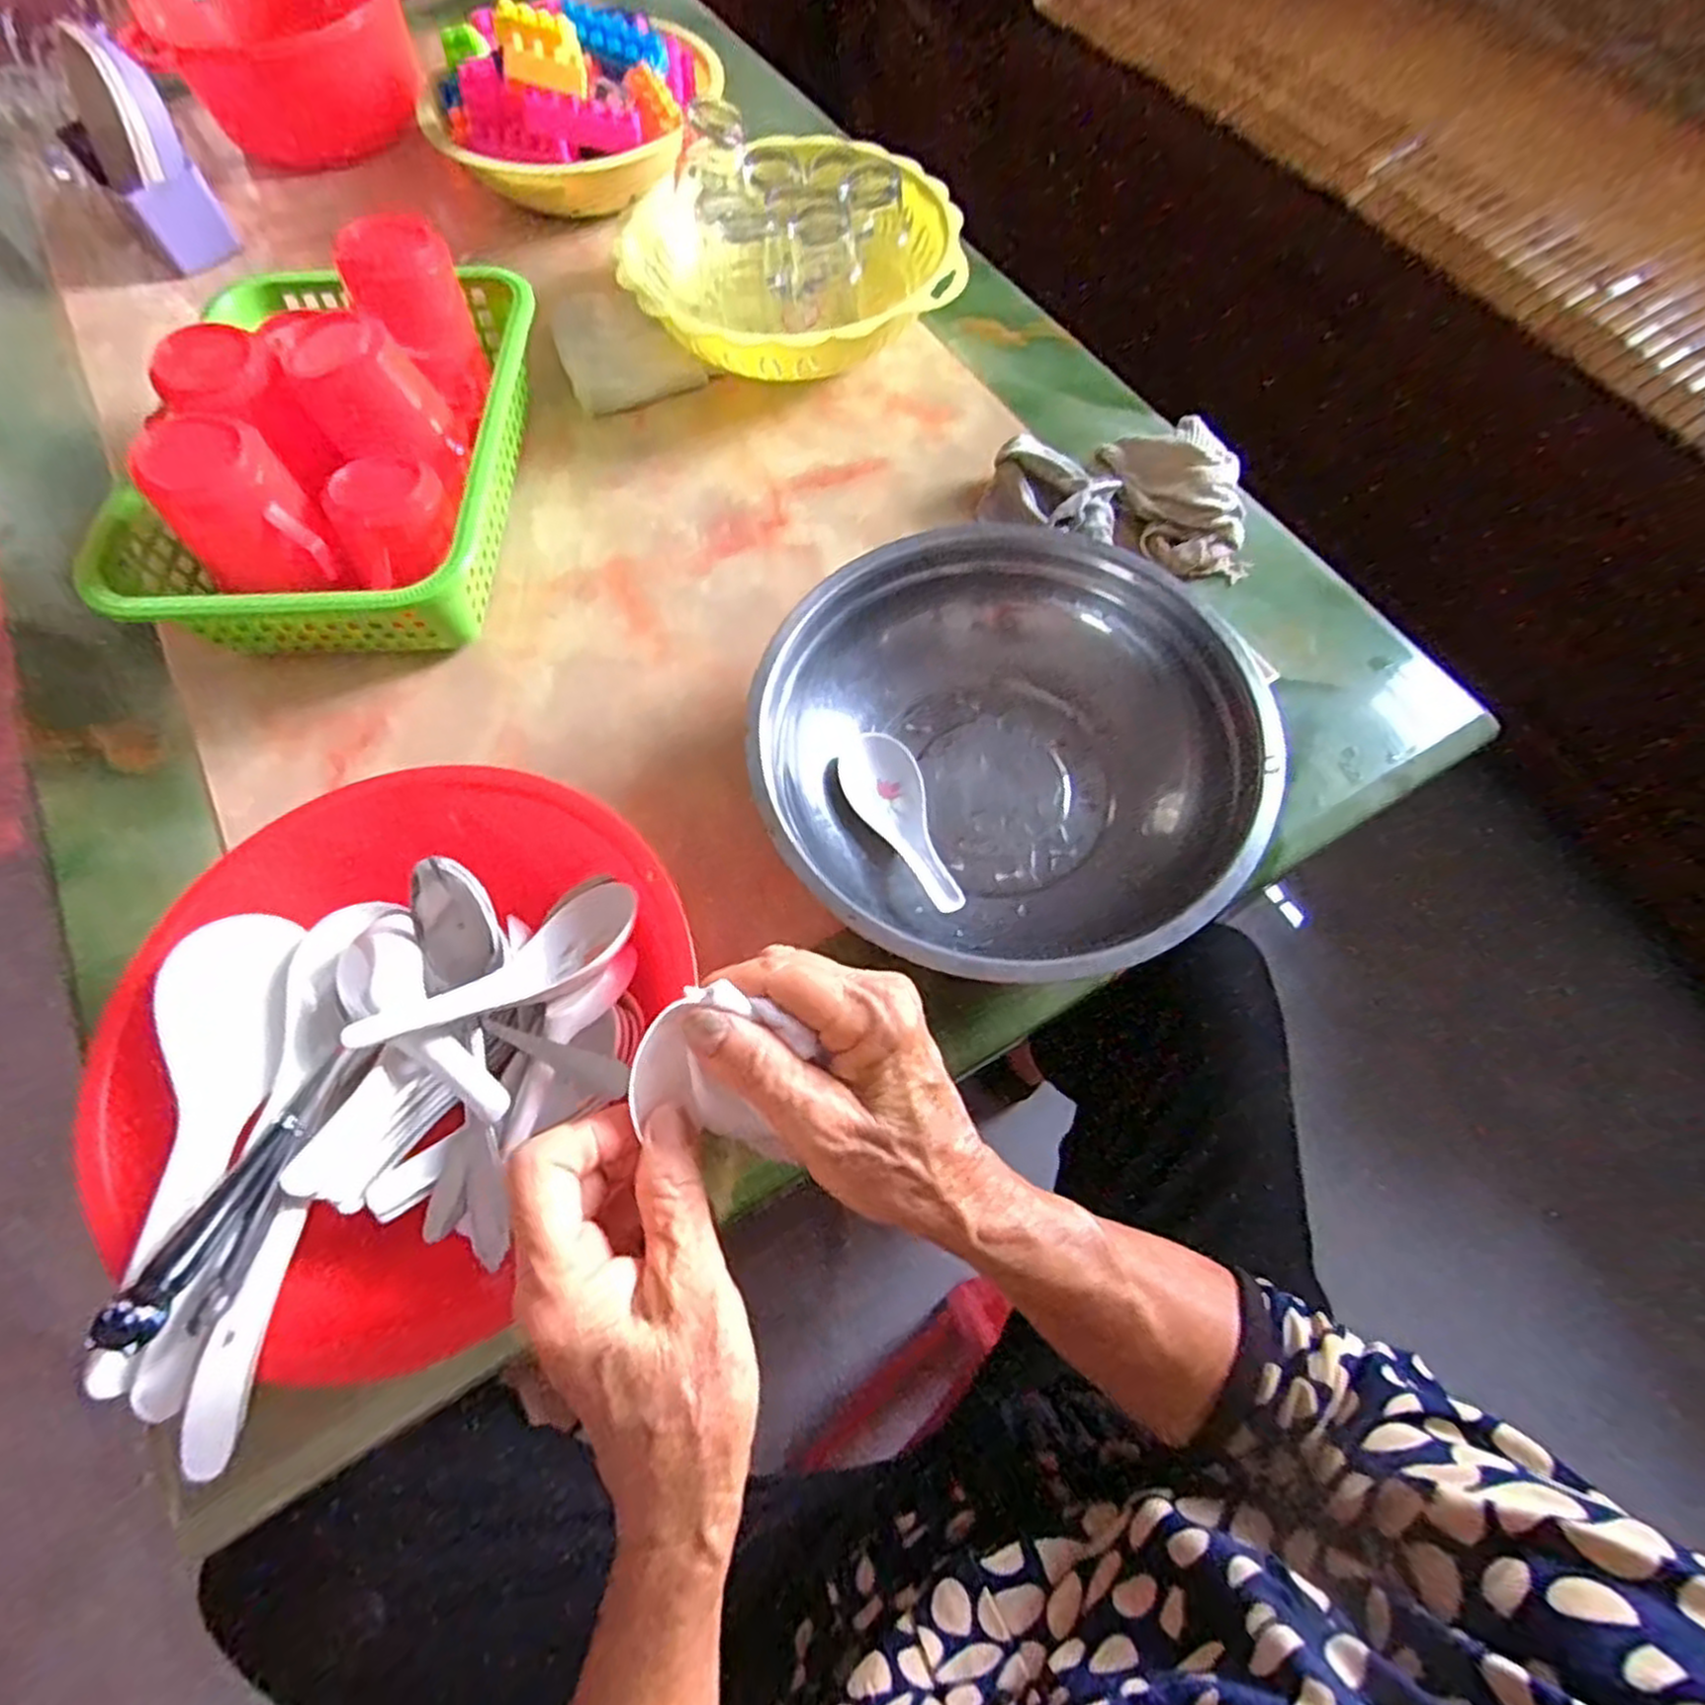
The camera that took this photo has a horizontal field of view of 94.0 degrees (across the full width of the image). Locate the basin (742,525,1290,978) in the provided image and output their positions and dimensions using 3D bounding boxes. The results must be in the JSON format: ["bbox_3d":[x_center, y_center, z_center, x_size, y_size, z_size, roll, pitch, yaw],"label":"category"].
[{"bbox_3d":[0.082,-0.049,0.431,0.255,0.071,0.238,0,66,1],"label":"basin"}]

